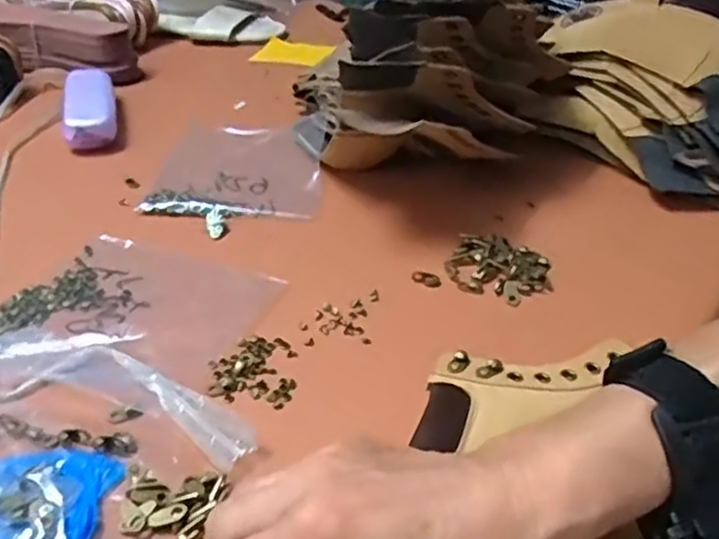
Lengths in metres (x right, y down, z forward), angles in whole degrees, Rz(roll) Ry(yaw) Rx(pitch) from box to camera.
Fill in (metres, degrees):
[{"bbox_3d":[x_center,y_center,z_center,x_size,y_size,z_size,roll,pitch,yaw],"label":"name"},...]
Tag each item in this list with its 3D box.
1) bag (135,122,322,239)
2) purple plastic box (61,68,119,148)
[{"bbox_3d":[-0.102,-0.087,0.606,0.139,0.009,0.191,2,35,2],"label":"bag"},{"bbox_3d":[-0.256,-0.154,0.675,0.045,0.034,0.129,-10,37,-14],"label":"purple plastic box"}]

